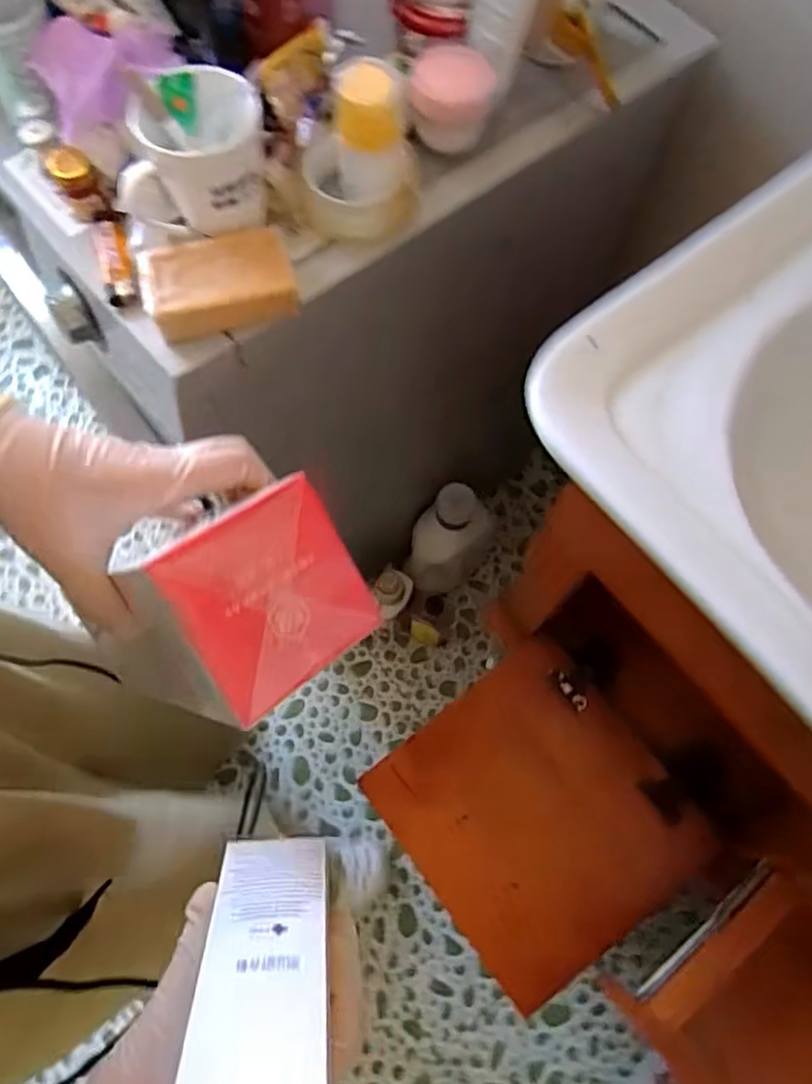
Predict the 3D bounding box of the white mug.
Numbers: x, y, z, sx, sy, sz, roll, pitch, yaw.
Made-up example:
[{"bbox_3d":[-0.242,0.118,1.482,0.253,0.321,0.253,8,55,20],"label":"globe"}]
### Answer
[{"bbox_3d":[-0.147,-0.274,0.479,0.102,0.075,0.086,-2,69,-3],"label":"white mug"}]

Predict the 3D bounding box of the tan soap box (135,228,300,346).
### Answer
[{"bbox_3d":[-0.137,-0.188,0.500,0.106,0.032,0.061,-12,70,-7],"label":"tan soap box"}]

